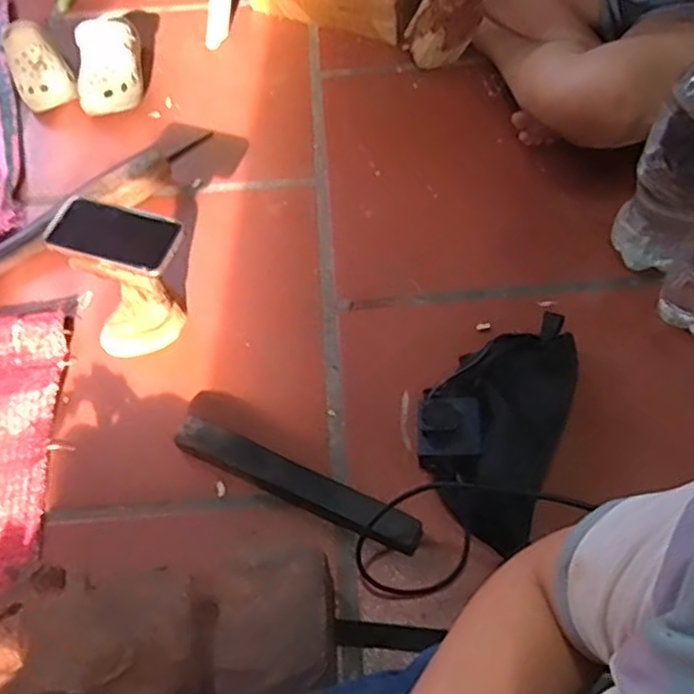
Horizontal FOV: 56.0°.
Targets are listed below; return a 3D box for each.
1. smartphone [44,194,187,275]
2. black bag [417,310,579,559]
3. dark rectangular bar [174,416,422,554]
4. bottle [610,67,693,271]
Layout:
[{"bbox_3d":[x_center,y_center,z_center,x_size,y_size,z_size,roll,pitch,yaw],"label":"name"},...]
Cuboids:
[{"bbox_3d":[-0.264,-0.127,0.739,0.148,0.012,0.078,16,60,14],"label":"smartphone"},{"bbox_3d":[0.172,0.078,0.774,0.158,0.071,0.282,18,61,12],"label":"black bag"},{"bbox_3d":[-0.060,0.152,0.743,0.301,0.032,0.042,21,61,13],"label":"dark rectangular bar"},{"bbox_3d":[0.409,-0.222,0.778,0.105,0.315,0.102,34,65,22],"label":"bottle"}]

